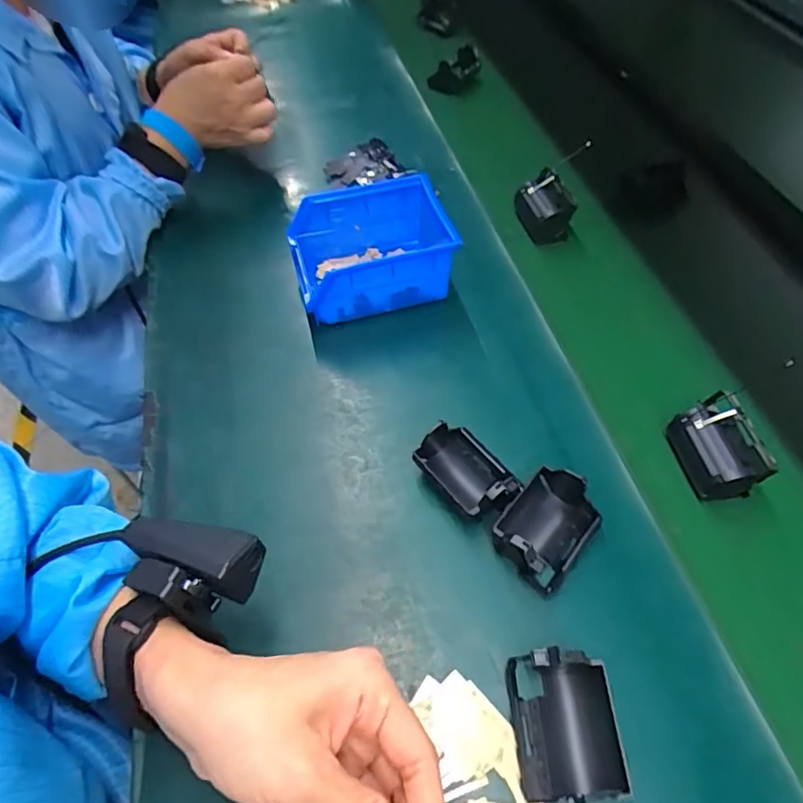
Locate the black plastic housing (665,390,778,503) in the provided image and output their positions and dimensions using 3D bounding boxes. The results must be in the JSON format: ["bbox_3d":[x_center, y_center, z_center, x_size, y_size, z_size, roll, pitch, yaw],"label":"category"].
[{"bbox_3d":[0.230,0.034,0.405,0.047,0.044,0.073,-11,55,-7],"label":"black plastic housing"}]

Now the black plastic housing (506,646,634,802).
[{"bbox_3d":[0.091,0.178,0.300,0.051,0.037,0.070,-2,55,-1],"label":"black plastic housing"}]

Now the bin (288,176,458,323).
[{"bbox_3d":[-0.026,-0.136,0.505,0.144,0.079,0.104,-13,56,-9],"label":"bin"}]

